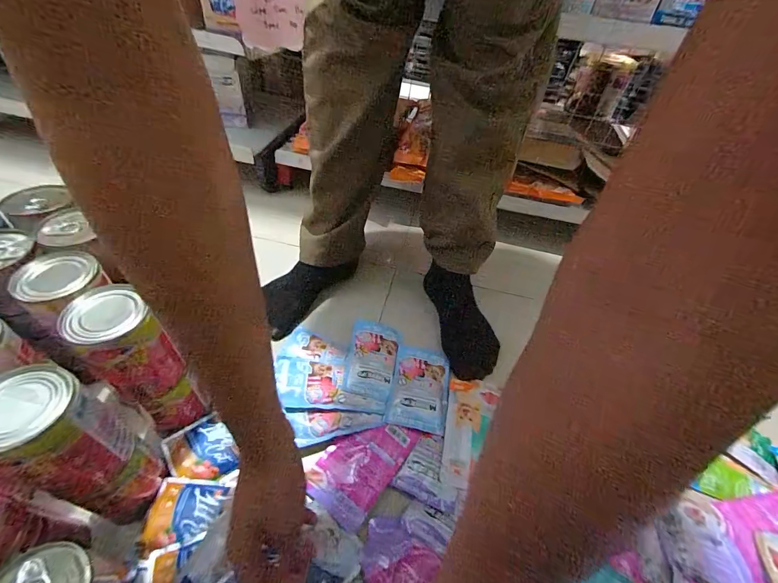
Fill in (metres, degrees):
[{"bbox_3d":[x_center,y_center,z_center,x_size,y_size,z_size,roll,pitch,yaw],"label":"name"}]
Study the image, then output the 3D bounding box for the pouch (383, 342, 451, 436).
[{"bbox_3d":[0.046,0.145,0.533,0.085,0.015,0.136,11,46,5],"label":"pouch"}]

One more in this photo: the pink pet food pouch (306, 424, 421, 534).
[{"bbox_3d":[-0.035,0.222,0.455,0.086,0.011,0.136,29,50,20],"label":"pink pet food pouch"}]

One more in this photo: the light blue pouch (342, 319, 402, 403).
[{"bbox_3d":[-0.028,0.101,0.551,0.079,0.015,0.141,10,46,3],"label":"light blue pouch"}]

